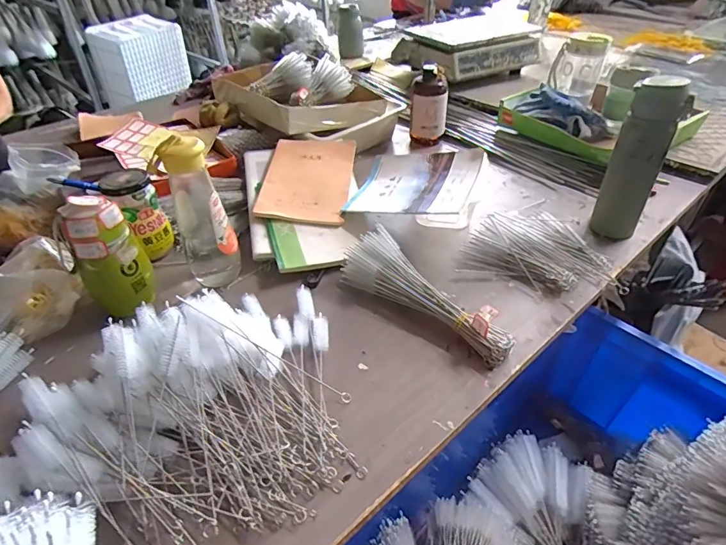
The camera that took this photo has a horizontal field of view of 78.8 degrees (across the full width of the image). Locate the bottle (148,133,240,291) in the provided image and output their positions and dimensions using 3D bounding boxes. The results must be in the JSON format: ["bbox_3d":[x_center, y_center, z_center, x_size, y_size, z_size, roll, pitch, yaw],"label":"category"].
[{"bbox_3d":[-0.213,-0.073,0.579,0.069,0.212,0.068,-14,43,-14],"label":"bottle"}]

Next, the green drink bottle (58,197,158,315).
[{"bbox_3d":[-0.313,-0.022,0.542,0.077,0.147,0.062,-25,46,-24],"label":"green drink bottle"}]

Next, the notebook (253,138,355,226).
[{"bbox_3d":[-0.092,-0.165,0.750,0.141,0.015,0.223,5,50,1],"label":"notebook"}]

